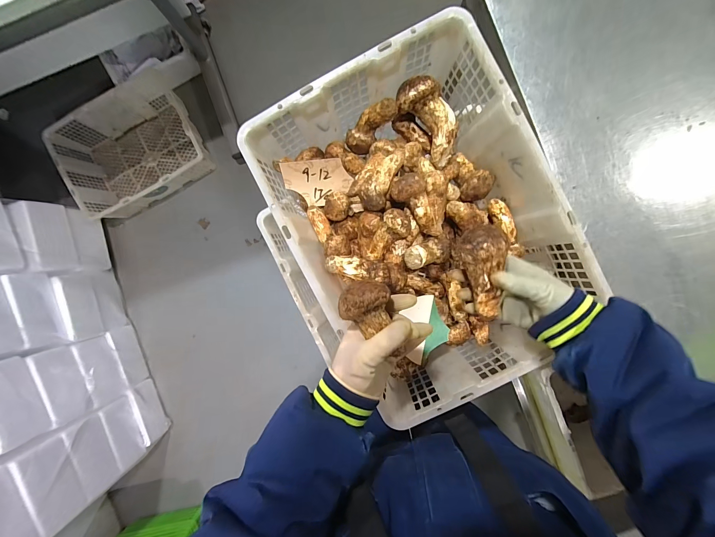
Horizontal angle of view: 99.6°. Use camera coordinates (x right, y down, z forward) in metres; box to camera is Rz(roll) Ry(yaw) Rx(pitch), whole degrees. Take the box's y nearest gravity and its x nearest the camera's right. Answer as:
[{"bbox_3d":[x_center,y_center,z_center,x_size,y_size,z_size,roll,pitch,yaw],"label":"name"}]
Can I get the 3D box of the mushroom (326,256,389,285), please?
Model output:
[{"bbox_3d":[0.002,-0.001,0.474,0.099,0.040,0.032,10,93,2],"label":"mushroom"}]

